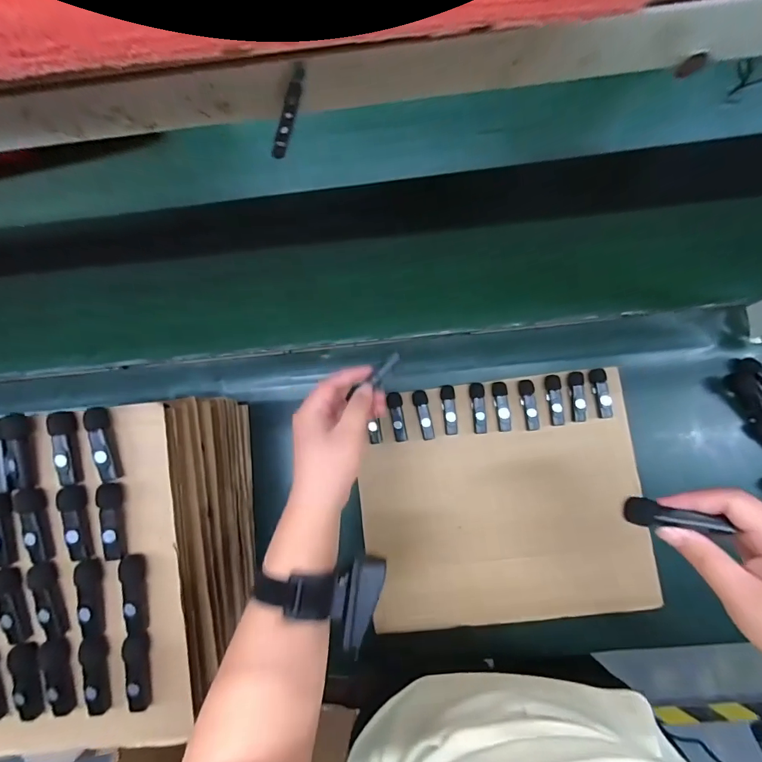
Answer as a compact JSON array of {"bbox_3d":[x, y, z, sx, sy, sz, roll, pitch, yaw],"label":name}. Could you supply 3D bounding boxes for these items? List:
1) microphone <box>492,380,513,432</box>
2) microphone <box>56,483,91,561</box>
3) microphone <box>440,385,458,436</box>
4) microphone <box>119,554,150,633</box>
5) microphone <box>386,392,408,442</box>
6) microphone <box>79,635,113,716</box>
[{"bbox_3d":[0.157,0.033,0.544,0.019,0.010,0.064,-8,82,4],"label":"microphone"},{"bbox_3d":[-0.265,0.123,0.367,0.018,0.014,0.064,-12,82,3],"label":"microphone"},{"bbox_3d":[0.089,0.037,0.548,0.018,0.010,0.064,-5,83,4],"label":"microphone"},{"bbox_3d":[-0.212,0.183,0.363,0.015,0.013,0.063,-7,82,4],"label":"microphone"},{"bbox_3d":[0.022,0.047,0.553,0.019,0.007,0.064,-8,82,4],"label":"microphone"},{"bbox_3d":[-0.246,0.255,0.366,0.021,0.012,0.064,-4,83,4],"label":"microphone"}]

